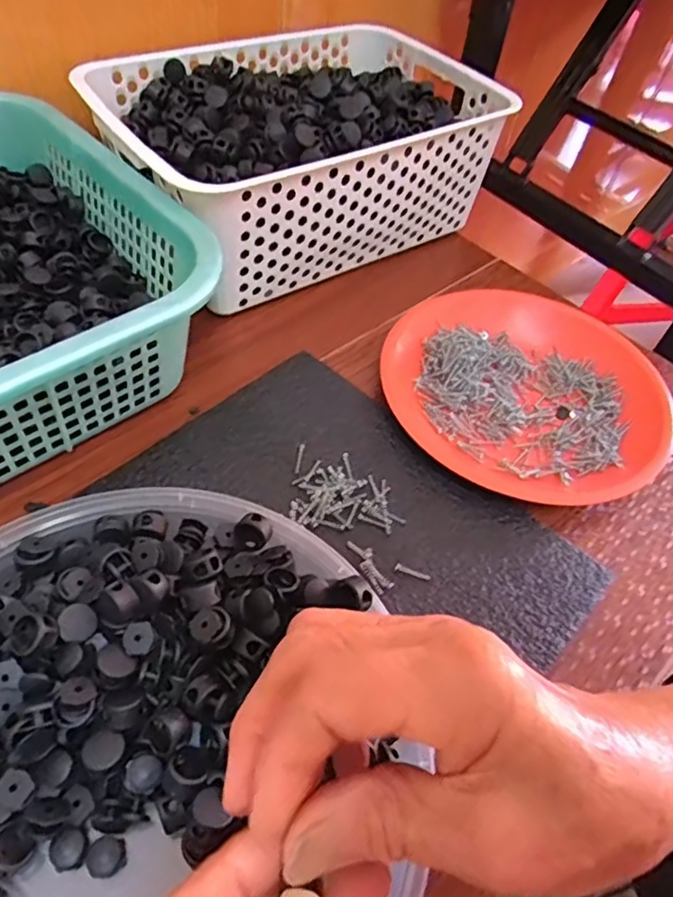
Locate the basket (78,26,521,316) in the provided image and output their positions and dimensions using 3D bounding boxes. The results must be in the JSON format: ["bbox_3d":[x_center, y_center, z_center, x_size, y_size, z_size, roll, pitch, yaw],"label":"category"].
[{"bbox_3d":[-0.034,-0.248,0.494,0.298,0.099,0.204,-27,59,-27],"label":"basket"}]

